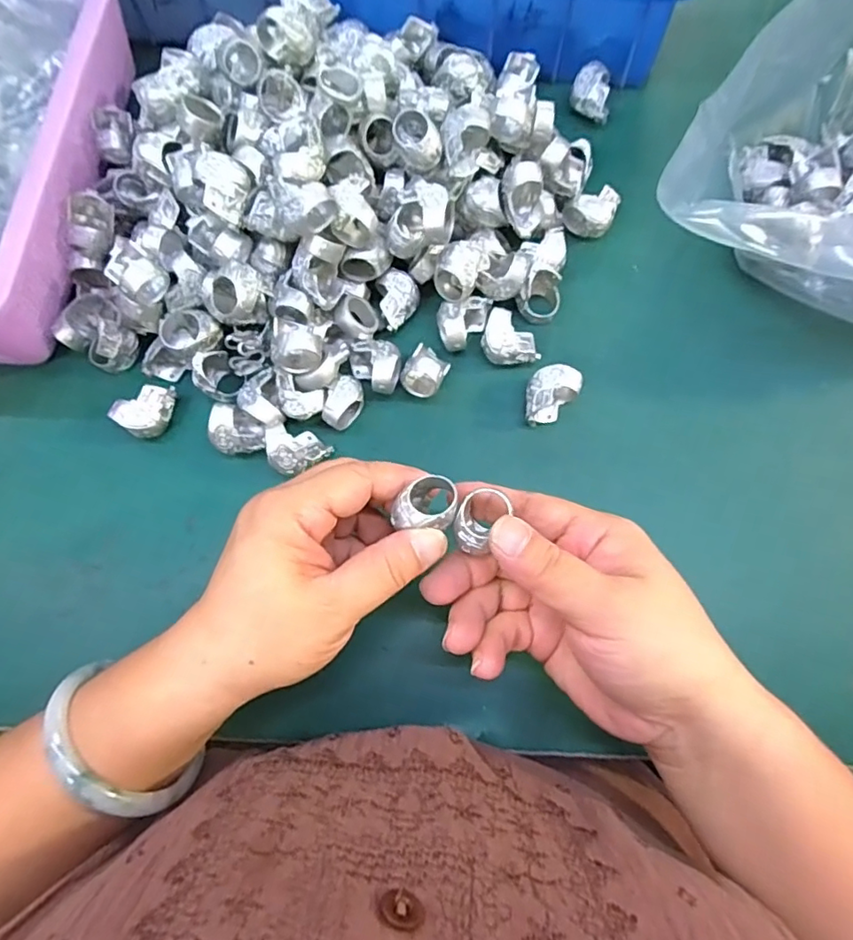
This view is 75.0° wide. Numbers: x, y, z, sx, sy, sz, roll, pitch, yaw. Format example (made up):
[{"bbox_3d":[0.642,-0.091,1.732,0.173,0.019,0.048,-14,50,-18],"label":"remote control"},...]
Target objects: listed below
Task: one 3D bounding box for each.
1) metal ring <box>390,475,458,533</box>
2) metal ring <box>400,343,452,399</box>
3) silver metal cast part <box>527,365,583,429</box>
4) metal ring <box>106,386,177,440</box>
[{"bbox_3d":[0.001,0.014,0.235,0.023,0.010,0.024,0,75,1],"label":"metal ring"},{"bbox_3d":[0.000,-0.059,0.322,0.024,0.026,0.031,17,75,5],"label":"metal ring"},{"bbox_3d":[0.070,-0.041,0.317,0.025,0.020,0.035,31,77,9],"label":"silver metal cast part"},{"bbox_3d":[-0.159,-0.035,0.321,0.023,0.023,0.033,31,77,9],"label":"metal ring"}]

